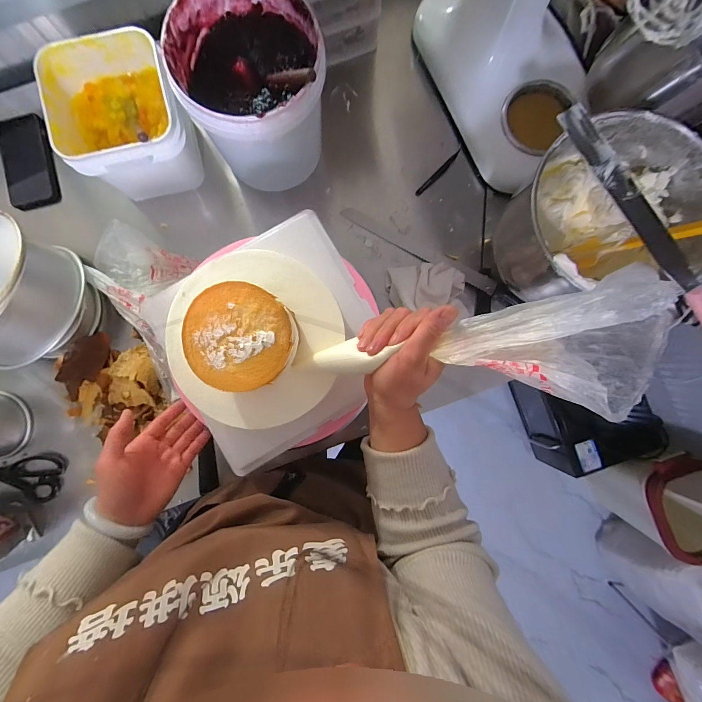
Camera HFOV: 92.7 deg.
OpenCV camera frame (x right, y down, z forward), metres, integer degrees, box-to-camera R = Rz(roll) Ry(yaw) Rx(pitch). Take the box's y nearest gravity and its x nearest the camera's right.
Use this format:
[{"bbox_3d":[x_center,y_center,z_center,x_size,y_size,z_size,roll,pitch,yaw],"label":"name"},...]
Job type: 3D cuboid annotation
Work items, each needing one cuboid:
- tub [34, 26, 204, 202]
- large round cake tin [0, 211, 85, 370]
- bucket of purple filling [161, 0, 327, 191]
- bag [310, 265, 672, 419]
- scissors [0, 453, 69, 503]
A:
[{"bbox_3d":[-0.339,-0.353,0.526,0.172,0.129,0.175,-14,88,-2],"label":"tub"},{"bbox_3d":[-0.525,-0.089,0.500,0.207,0.100,0.204,31,86,0],"label":"large round cake tin"},{"bbox_3d":[-0.141,-0.379,0.511,0.192,0.191,0.197,0,88,-1],"label":"bucket of purple filling"},{"bbox_3d":[0.109,-0.001,0.297,0.292,0.089,0.099,-5,87,23],"label":"bag"},{"bbox_3d":[-0.595,0.225,0.563,0.218,0.019,0.075,-9,88,-1],"label":"scissors"}]

